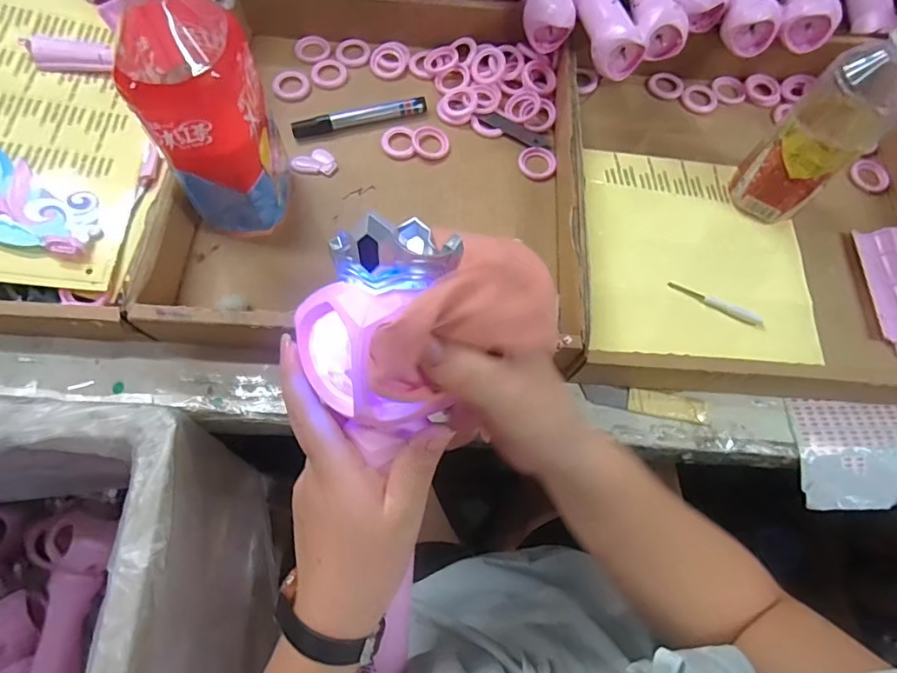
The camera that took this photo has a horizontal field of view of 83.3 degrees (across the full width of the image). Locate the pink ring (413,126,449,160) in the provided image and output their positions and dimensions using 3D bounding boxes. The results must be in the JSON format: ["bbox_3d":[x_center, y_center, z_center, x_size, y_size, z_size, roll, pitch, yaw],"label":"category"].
[{"bbox_3d":[-0.017,-0.194,0.505,0.035,0.004,0.037,1,70,-2],"label":"pink ring"}]

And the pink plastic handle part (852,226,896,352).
[{"bbox_3d":[0.413,-0.045,0.463,0.043,0.017,0.124,1,70,-2],"label":"pink plastic handle part"}]

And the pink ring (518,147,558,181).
[{"bbox_3d":[0.089,-0.174,0.506,0.036,0.005,0.040,-8,70,-5],"label":"pink ring"}]

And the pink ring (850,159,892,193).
[{"bbox_3d":[0.437,-0.167,0.520,0.030,0.012,0.039,-37,75,-14],"label":"pink ring"}]

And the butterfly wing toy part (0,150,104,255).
[{"bbox_3d":[-0.361,-0.116,0.405,0.163,0.010,0.070,26,60,-2],"label":"butterfly wing toy part"}]

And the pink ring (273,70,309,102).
[{"bbox_3d":[-0.164,-0.261,0.525,0.037,0.007,0.034,1,70,-2],"label":"pink ring"}]

